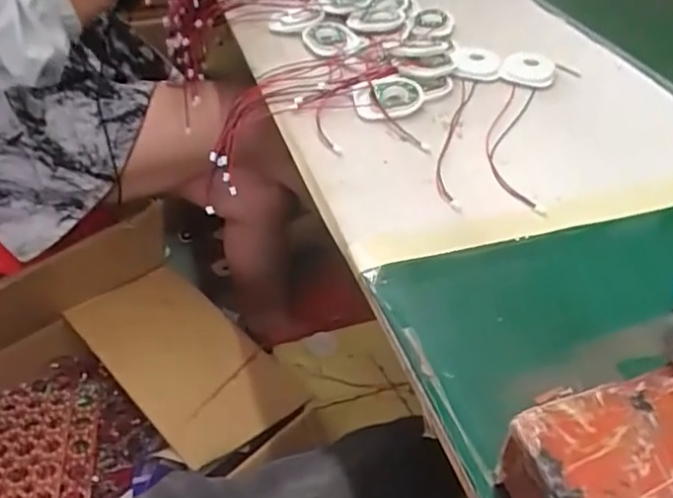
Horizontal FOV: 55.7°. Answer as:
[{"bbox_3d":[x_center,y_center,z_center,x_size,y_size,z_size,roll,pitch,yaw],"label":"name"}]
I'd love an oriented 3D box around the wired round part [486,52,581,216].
[{"bbox_3d":[0.159,-0.104,0.523,0.066,0.014,0.239,11,43,13],"label":"wired round part"}]

